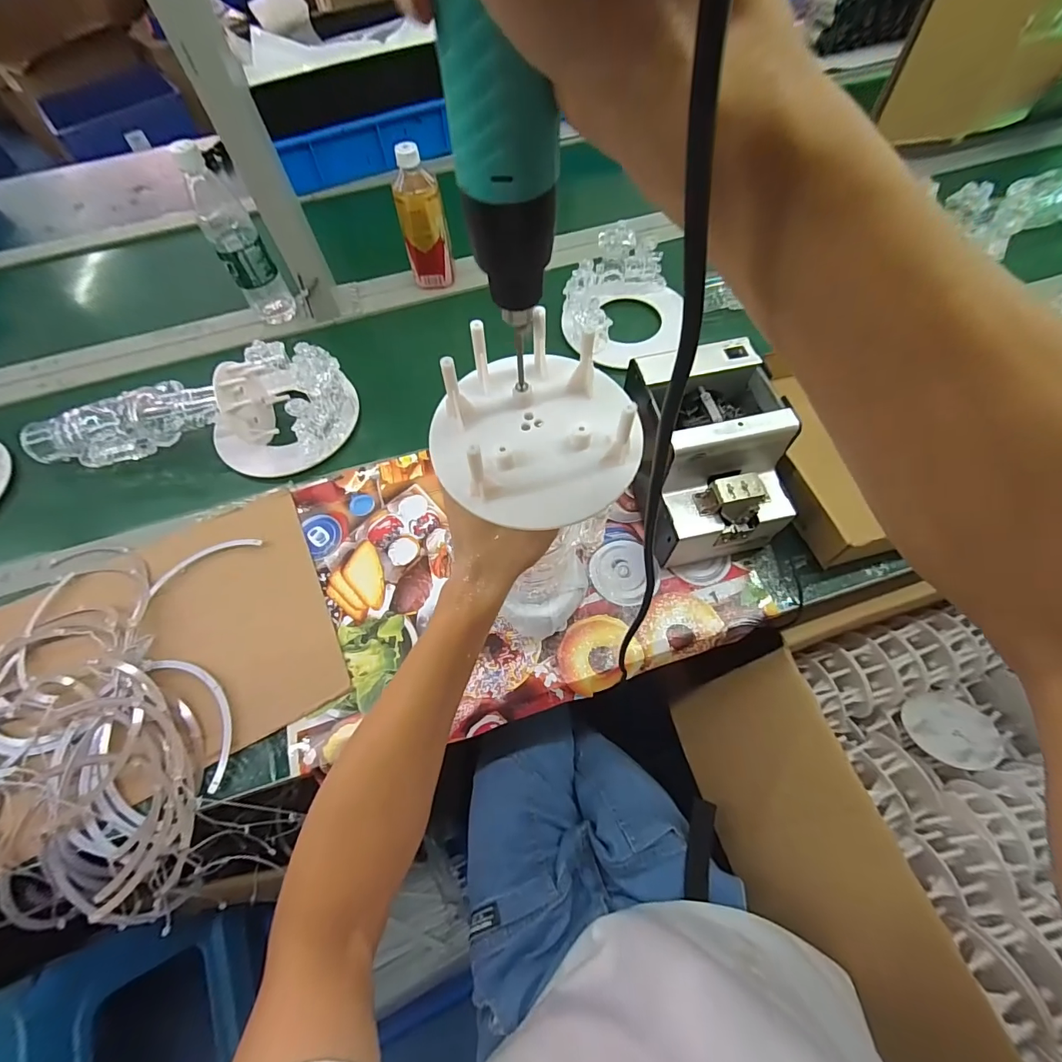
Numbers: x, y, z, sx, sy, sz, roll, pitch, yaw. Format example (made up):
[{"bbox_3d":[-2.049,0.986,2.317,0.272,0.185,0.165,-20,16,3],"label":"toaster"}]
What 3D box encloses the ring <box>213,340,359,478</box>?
[{"bbox_3d":[-0.334,-0.170,0.615,0.170,0.094,0.183,27,66,15],"label":"ring"}]

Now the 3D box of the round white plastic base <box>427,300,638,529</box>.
[{"bbox_3d":[0.003,-0.056,0.228,0.099,0.036,0.100,-1,62,2],"label":"round white plastic base"}]

